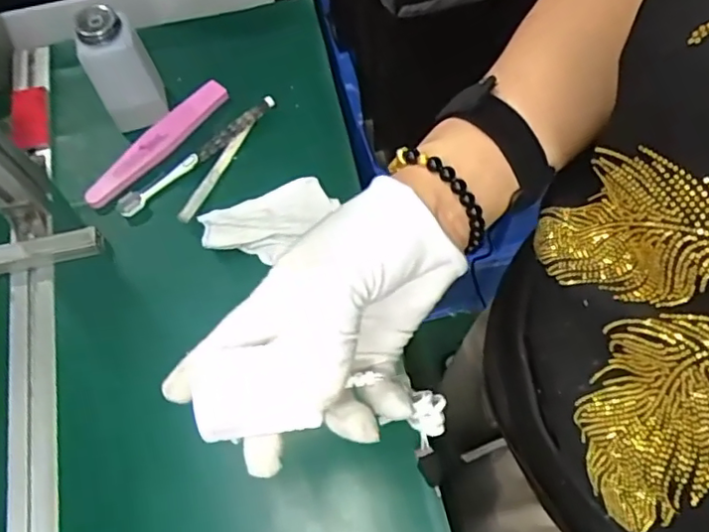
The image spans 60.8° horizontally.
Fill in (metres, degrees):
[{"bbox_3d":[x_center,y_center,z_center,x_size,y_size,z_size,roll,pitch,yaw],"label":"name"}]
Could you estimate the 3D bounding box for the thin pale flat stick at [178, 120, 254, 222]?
[{"bbox_3d":[-0.135,-0.092,0.588,0.012,0.009,0.119,25,70,13],"label":"thin pale flat stick"}]

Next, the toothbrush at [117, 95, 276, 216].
[{"bbox_3d":[-0.152,-0.110,0.590,0.183,0.008,0.018,-38,70,-13],"label":"toothbrush"}]

